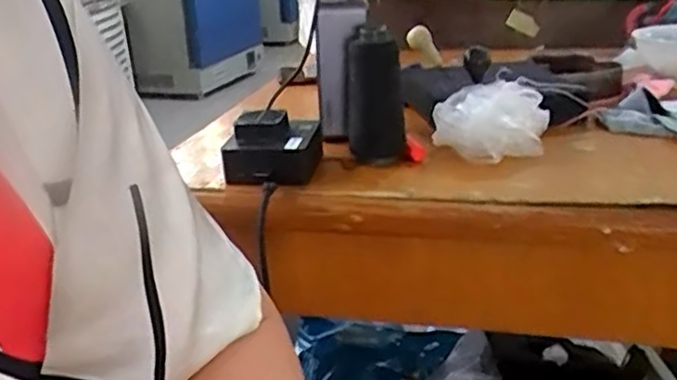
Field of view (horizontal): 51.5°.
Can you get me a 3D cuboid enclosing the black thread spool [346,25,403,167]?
[{"bbox_3d":[0.030,-0.080,0.597,0.047,0.105,0.042,-2,22,2],"label":"black thread spool"}]

